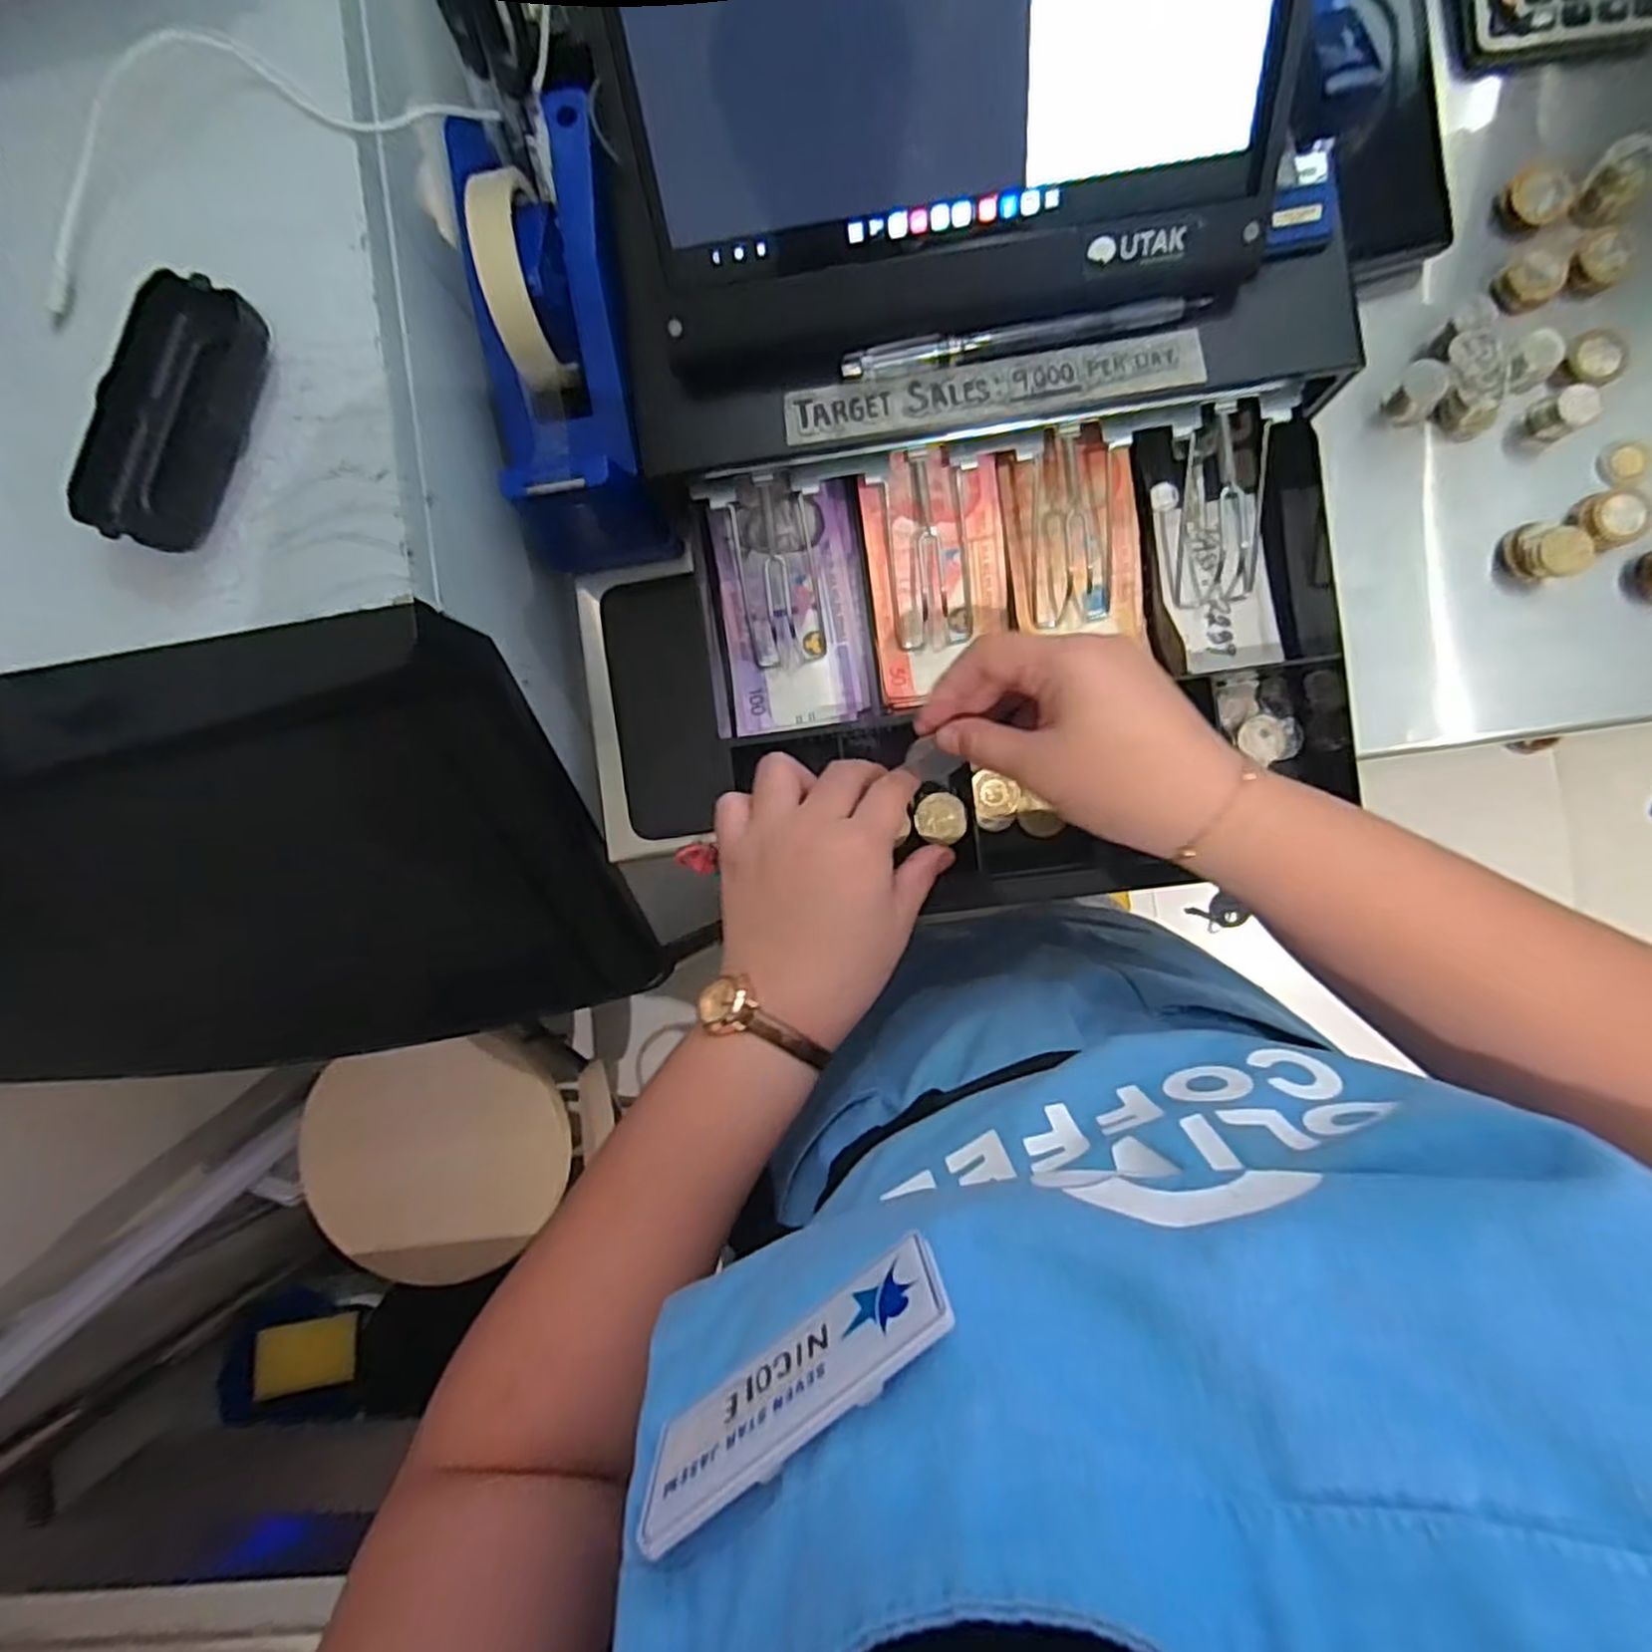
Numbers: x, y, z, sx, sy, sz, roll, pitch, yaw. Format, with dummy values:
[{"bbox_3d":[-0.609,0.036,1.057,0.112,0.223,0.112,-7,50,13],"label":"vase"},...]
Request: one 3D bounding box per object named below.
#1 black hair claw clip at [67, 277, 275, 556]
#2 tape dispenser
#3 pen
[{"bbox_3d":[-0.286,-0.178,0.348,0.058,0.024,0.110,22,91,4],"label":"black hair claw clip"},{"bbox_3d":[-0.135,-0.241,0.403,0.085,0.088,0.212,-5,107,4],"label":"tape dispenser"},{"bbox_3d":[0.089,-0.221,0.360,0.162,0.010,0.009,-8,89,4],"label":"pen"}]

